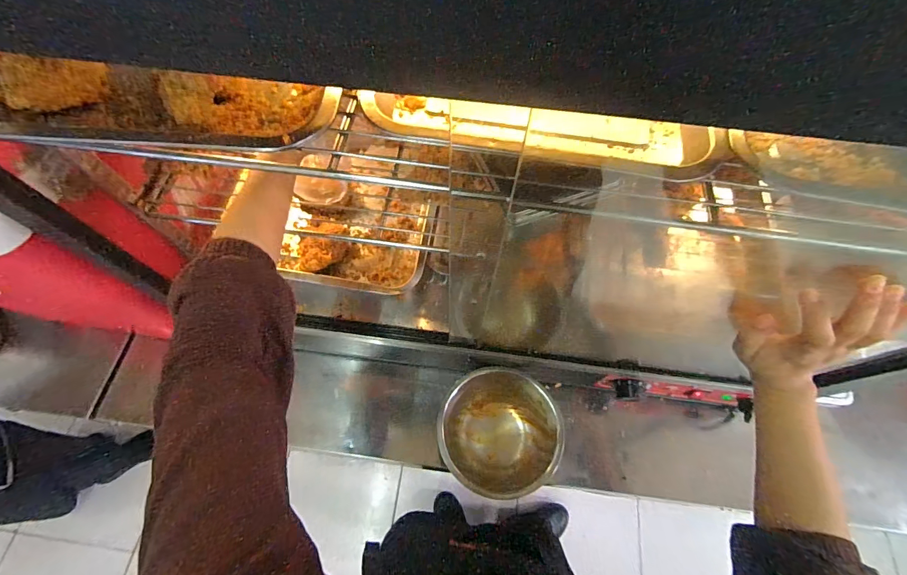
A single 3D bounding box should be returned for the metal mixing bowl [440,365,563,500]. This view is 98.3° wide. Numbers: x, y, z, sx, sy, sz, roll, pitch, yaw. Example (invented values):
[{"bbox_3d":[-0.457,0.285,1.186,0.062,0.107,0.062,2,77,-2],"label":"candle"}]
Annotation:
[{"bbox_3d":[0.066,0.211,0.586,0.162,0.085,0.153,0,65,0],"label":"metal mixing bowl"}]

